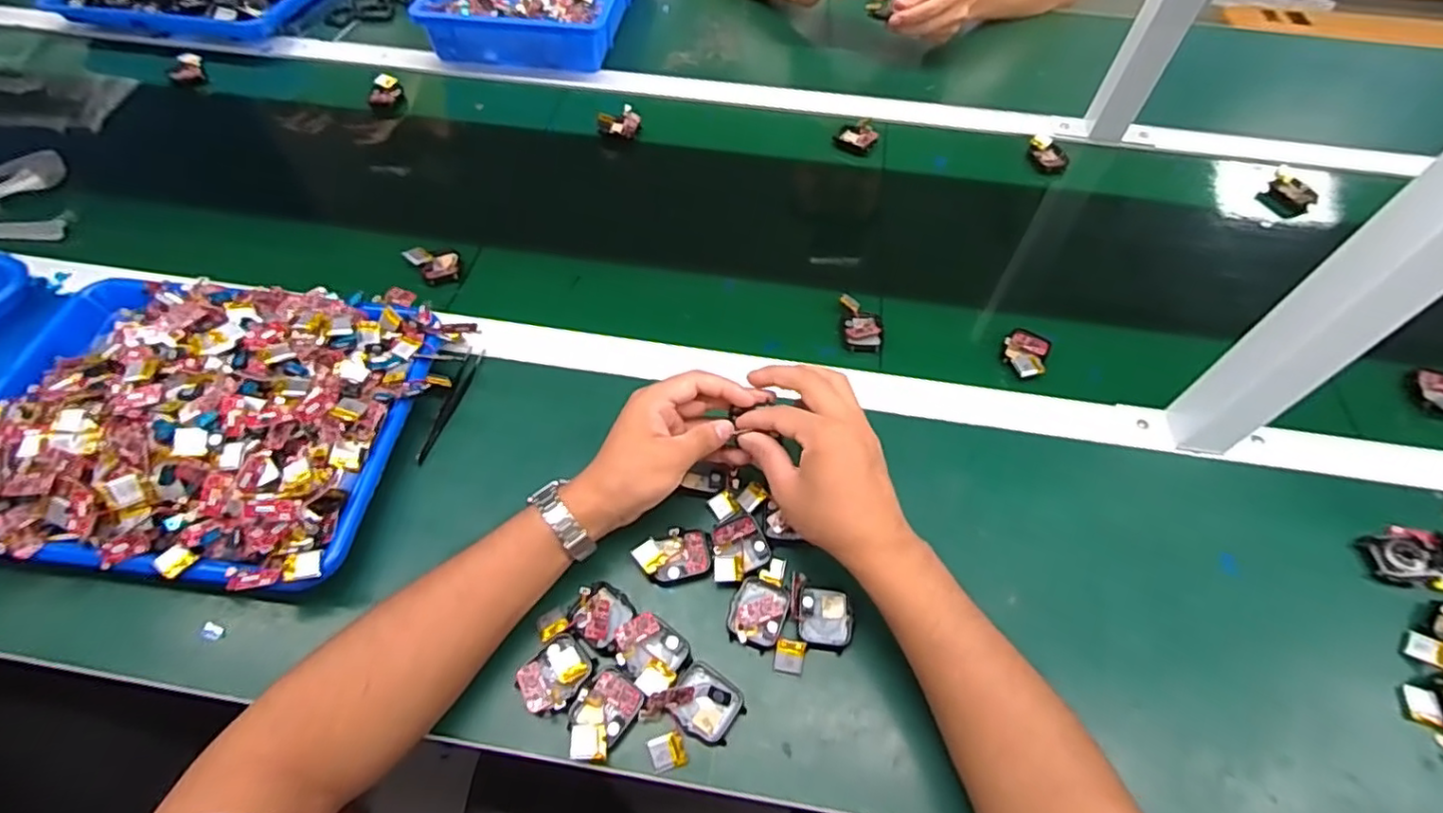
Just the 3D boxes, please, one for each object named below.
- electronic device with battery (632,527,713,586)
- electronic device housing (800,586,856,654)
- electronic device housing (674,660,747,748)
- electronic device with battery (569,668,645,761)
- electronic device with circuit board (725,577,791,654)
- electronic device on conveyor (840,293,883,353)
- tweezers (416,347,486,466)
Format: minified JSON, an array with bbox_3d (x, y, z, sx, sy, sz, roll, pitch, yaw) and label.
[{"bbox_3d":[-0.034,0.109,0.469,0.054,0.018,0.036,-13,58,-10],"label":"electronic device with battery"},{"bbox_3d":[0.074,0.149,0.450,0.038,0.007,0.042,11,58,6],"label":"electronic device housing"},{"bbox_3d":[-0.010,0.195,0.419,0.045,0.009,0.040,32,62,18],"label":"electronic device housing"},{"bbox_3d":[-0.077,0.198,0.409,0.038,0.012,0.054,27,61,15],"label":"electronic device with battery"},{"bbox_3d":[0.026,0.145,0.450,0.038,0.009,0.046,18,59,10],"label":"electronic device with circuit board"},{"bbox_3d":[0.133,-0.078,0.596,0.039,0.012,0.061,0,57,-1],"label":"electronic device on conveyor"},{"bbox_3d":[-0.230,-0.004,0.547,0.016,0.012,0.116,8,57,4],"label":"tweezers"}]

